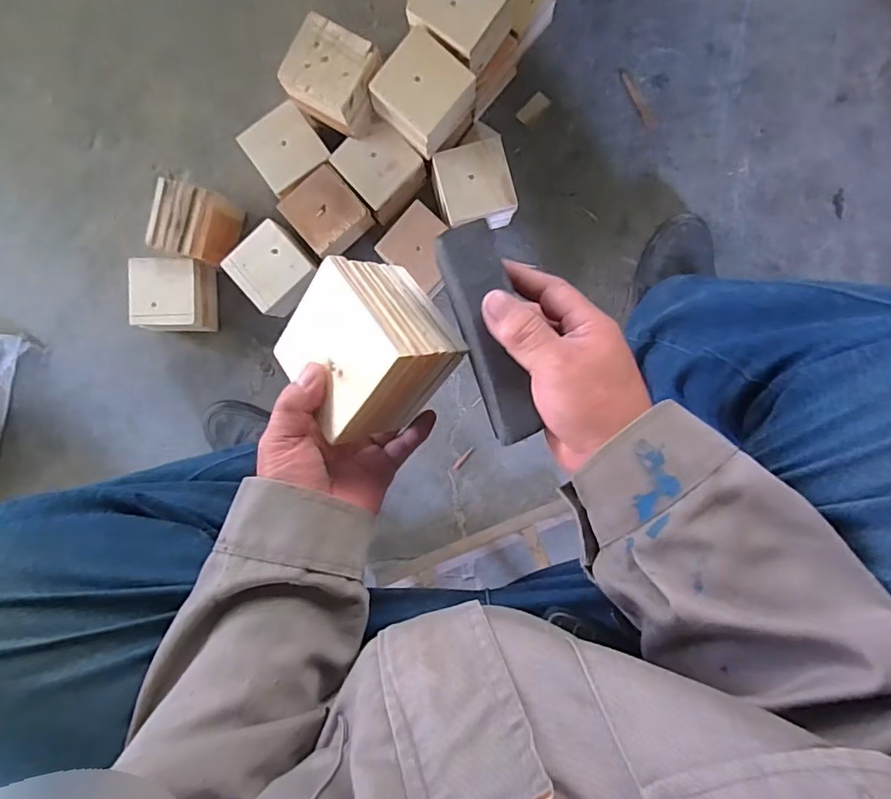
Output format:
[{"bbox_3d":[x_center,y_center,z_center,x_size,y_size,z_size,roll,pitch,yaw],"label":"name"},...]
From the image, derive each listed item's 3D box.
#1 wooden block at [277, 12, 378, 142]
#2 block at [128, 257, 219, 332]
[{"bbox_3d":[-0.136,-0.394,0.642,0.101,0.069,0.095,28,94,2],"label":"wooden block"},{"bbox_3d":[-0.383,-0.146,0.752,0.106,0.080,0.100,3,93,3],"label":"block"}]

